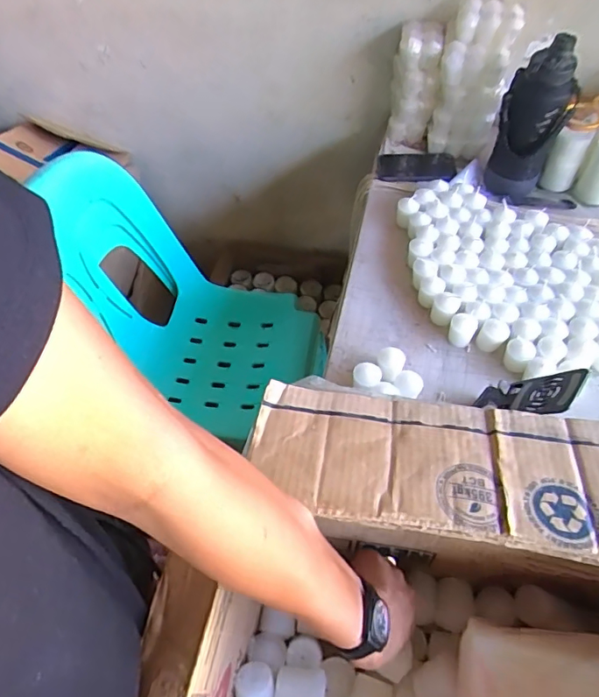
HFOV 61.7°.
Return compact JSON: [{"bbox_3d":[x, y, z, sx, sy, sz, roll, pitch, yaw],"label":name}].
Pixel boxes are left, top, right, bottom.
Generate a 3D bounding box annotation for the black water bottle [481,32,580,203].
[{"bbox_3d":[0.421,-0.405,0.910,0.114,0.251,0.089,22,58,18],"label":"black water bottle"}]

